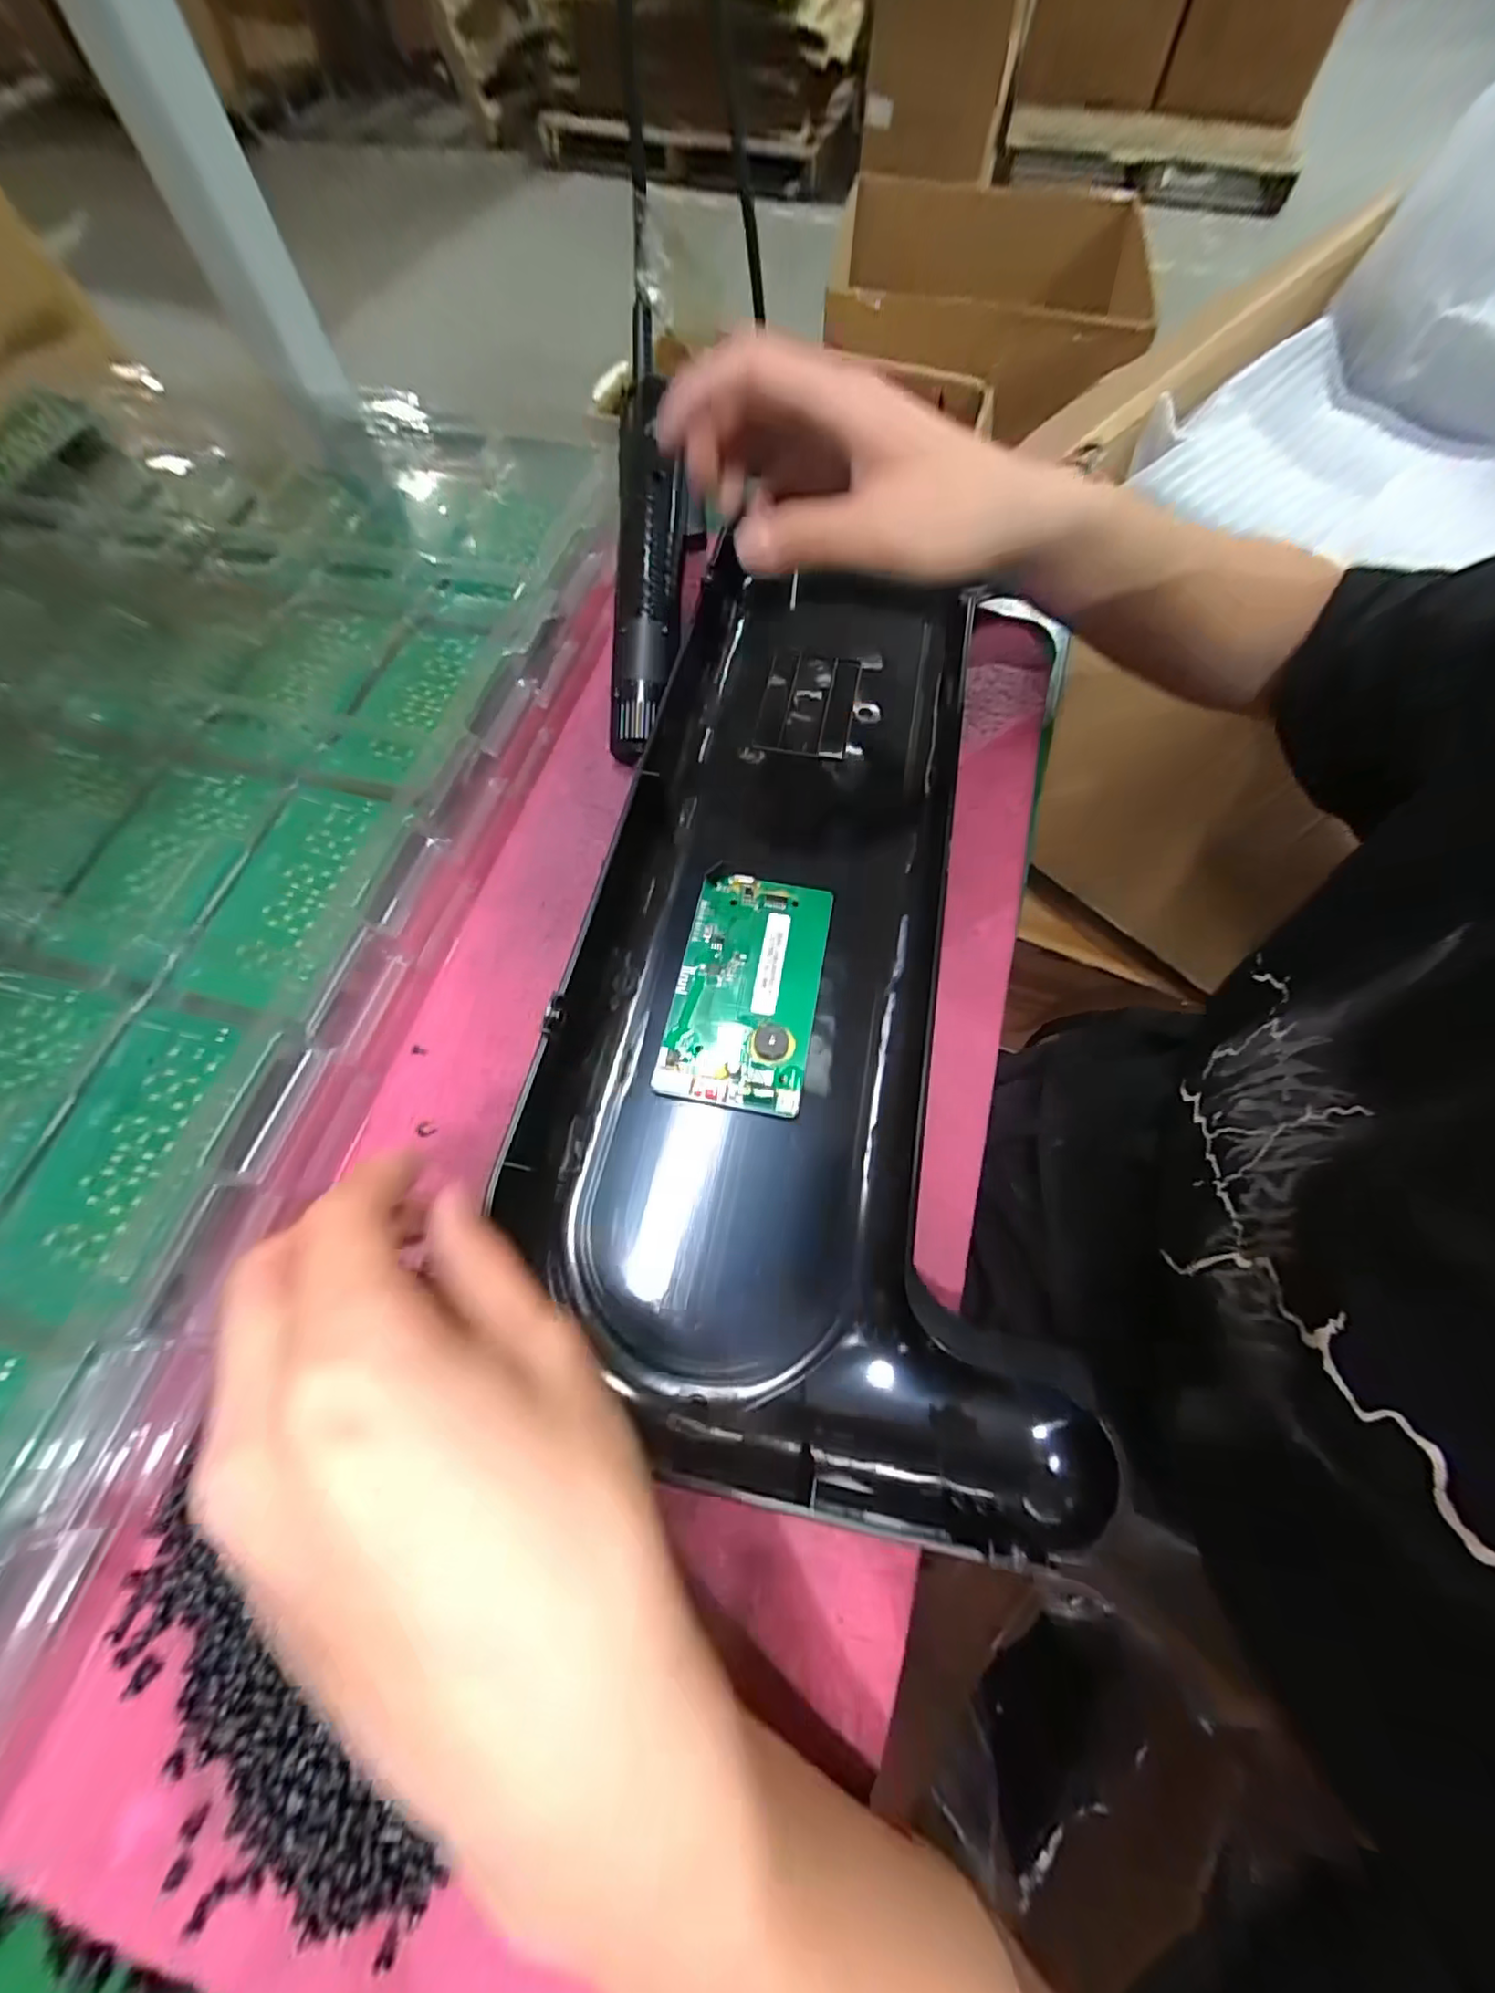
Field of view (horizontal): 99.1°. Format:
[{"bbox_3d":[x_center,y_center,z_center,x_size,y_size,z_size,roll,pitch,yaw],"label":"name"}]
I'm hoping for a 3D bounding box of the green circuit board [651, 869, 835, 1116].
[{"bbox_3d":[0.000,-0.005,0.276,0.060,0.012,0.105,11,66,3],"label":"green circuit board"}]

